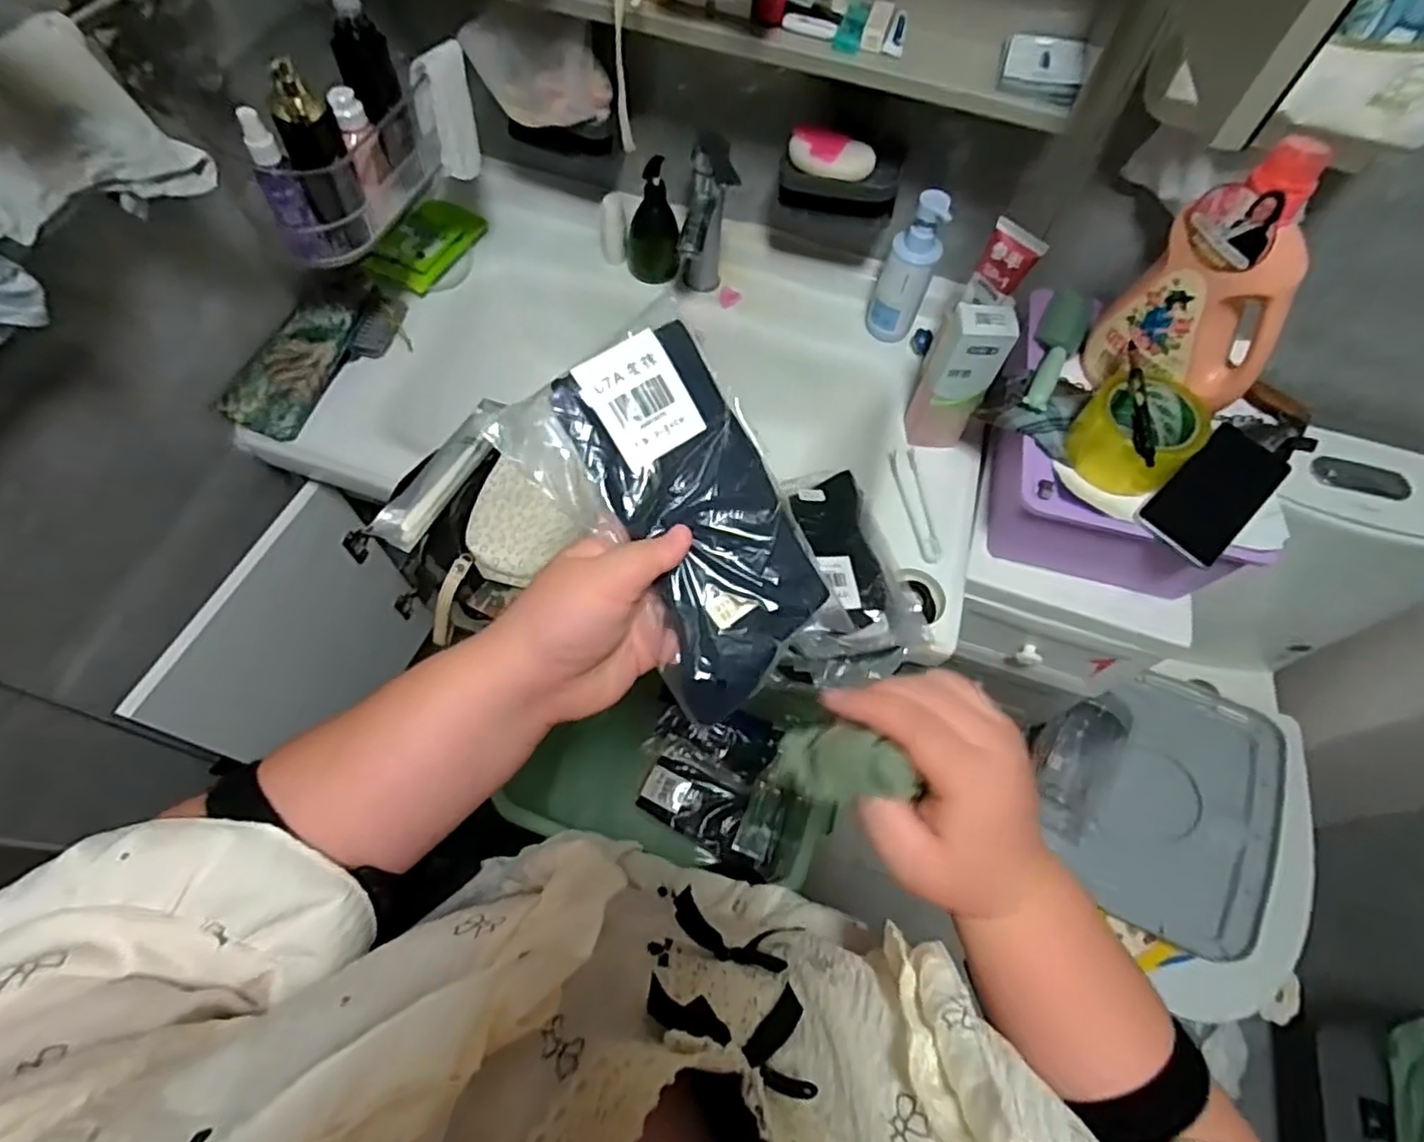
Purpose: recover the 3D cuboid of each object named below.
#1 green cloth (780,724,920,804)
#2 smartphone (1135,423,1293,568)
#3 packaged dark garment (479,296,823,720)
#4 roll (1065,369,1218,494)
[{"bbox_3d":[0.057,0.085,0.295,0.058,0.024,0.032,-2,56,36],"label":"green cloth"},{"bbox_3d":[0.471,-0.075,0.628,0.170,0.015,0.075,-38,71,-21],"label":"smartphone"},{"bbox_3d":[-0.012,-0.027,0.334,0.105,0.021,0.176,-36,99,-13],"label":"packaged dark garment"},{"bbox_3d":[0.393,-0.126,0.625,0.095,0.062,0.097,2,63,-3],"label":"roll"}]

